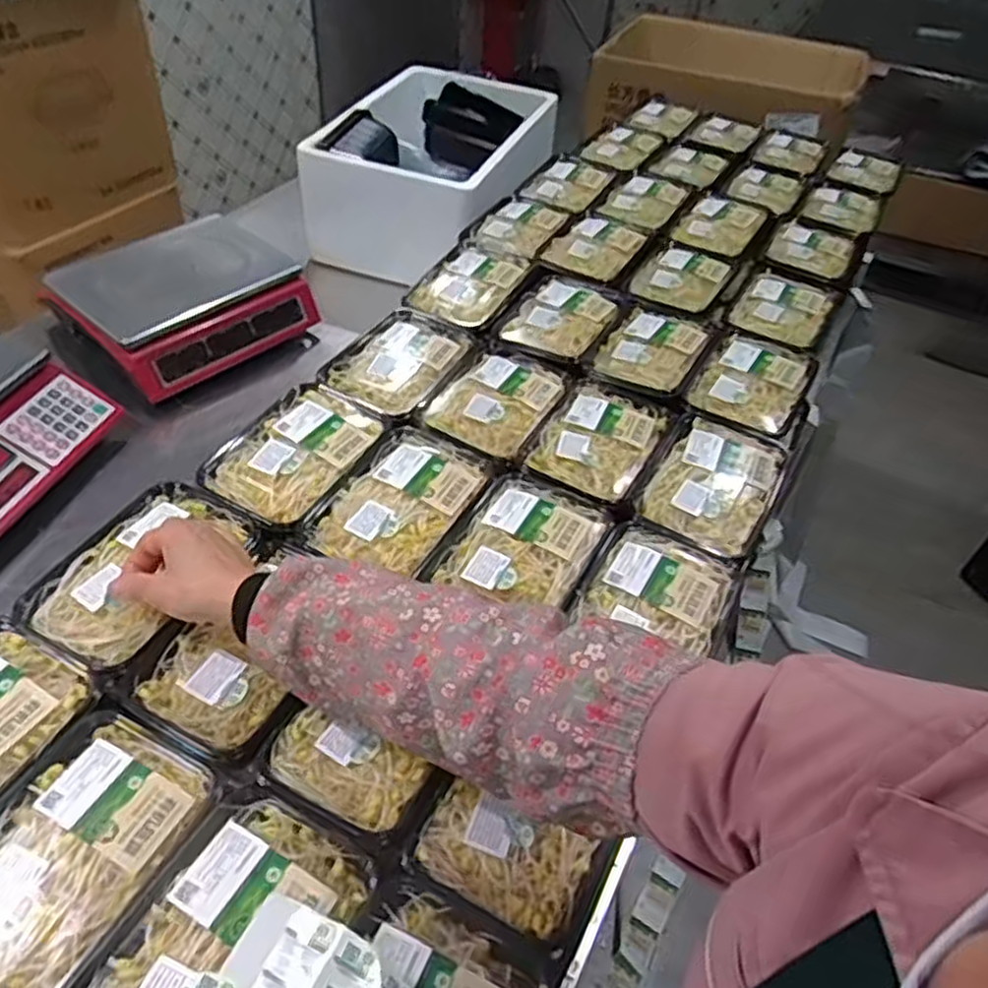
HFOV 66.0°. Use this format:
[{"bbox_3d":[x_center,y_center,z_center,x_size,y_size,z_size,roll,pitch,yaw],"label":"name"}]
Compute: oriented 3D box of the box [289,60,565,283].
[{"bbox_3d":[-0.106,-0.596,1.411,0.321,0.202,0.438,18,47,11],"label":"box"}]

